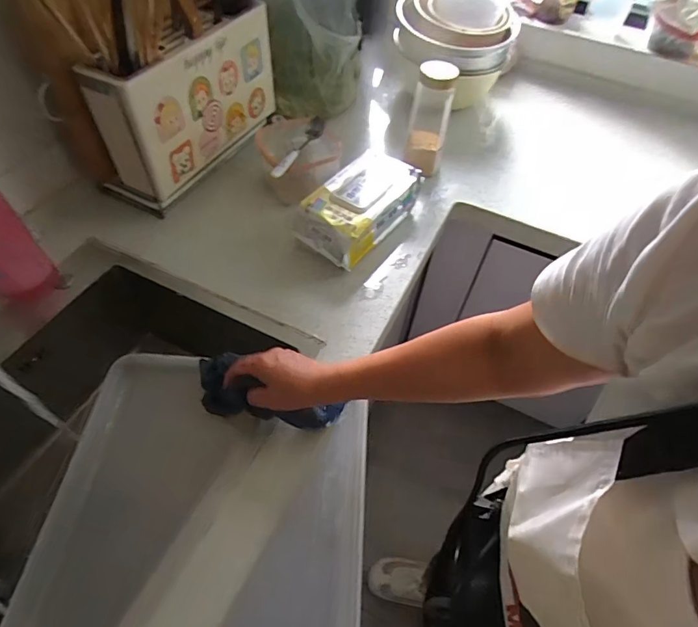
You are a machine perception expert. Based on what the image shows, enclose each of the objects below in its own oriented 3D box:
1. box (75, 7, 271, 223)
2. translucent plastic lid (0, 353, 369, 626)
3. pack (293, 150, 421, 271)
[{"bbox_3d":[-0.278,-0.378,0.792,0.125,0.218,0.352,21,55,15],"label":"box"},{"bbox_3d":[-0.161,0.294,0.453,0.338,0.040,0.509,6,54,-4],"label":"translucent plastic lid"},{"bbox_3d":[0.018,-0.181,0.775,0.115,0.087,0.242,30,57,21],"label":"pack"}]

